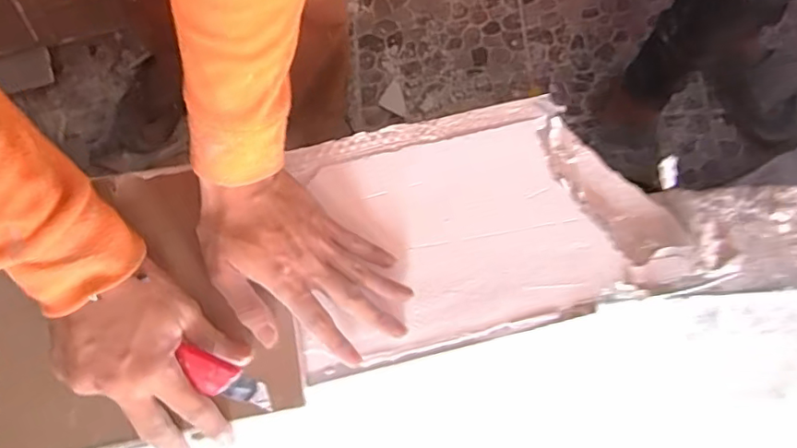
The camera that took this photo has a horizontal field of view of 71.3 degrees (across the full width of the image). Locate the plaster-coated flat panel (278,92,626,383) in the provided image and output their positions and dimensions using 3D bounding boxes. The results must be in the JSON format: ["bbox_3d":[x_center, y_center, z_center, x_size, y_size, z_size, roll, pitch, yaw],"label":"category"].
[{"bbox_3d":[0.035,0.003,0.483,0.262,0.013,0.204,-13,75,-5],"label":"plaster-coated flat panel"}]

